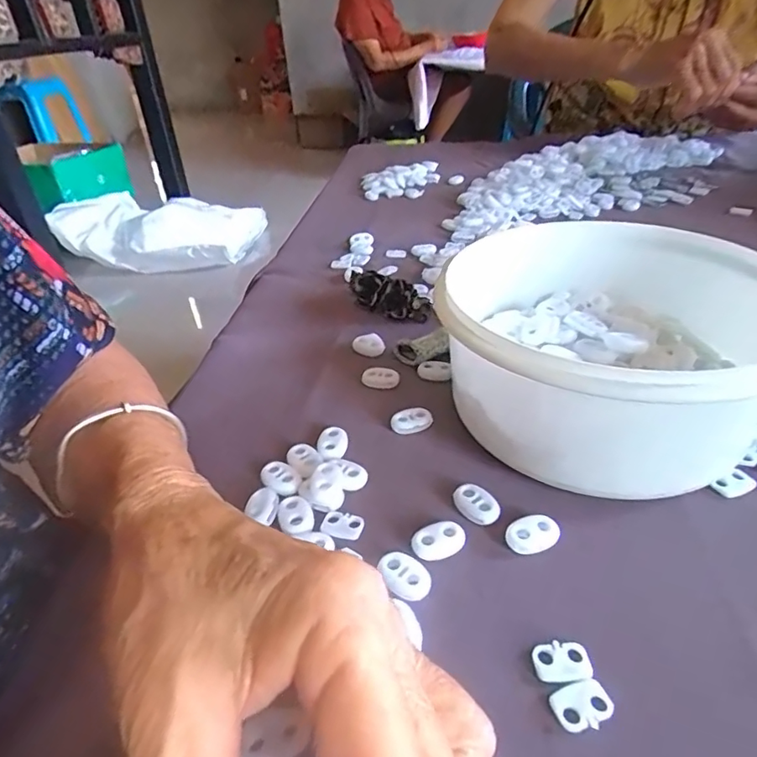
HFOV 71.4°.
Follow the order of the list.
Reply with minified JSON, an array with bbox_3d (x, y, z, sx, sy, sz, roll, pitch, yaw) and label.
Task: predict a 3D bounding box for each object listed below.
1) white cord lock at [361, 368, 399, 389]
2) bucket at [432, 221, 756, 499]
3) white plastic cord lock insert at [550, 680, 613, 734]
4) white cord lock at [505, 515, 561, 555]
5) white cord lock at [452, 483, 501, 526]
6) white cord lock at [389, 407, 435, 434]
[{"bbox_3d":[0.001,0.000,0.319,0.023,0.008,0.009,1,36,7],"label":"white cord lock"},{"bbox_3d":[0.111,-0.012,0.262,0.151,0.076,0.151,-3,35,2],"label":"bucket"},{"bbox_3d":[0.065,0.104,0.168,0.018,0.004,0.013,-13,36,-11],"label":"white plastic cord lock insert"},{"bbox_3d":[0.064,0.066,0.220,0.021,0.007,0.015,-16,37,-16],"label":"white cord lock"},{"bbox_3d":[0.044,0.056,0.236,0.015,0.005,0.022,-25,40,-26],"label":"white cord lock"},{"bbox_3d":[0.018,0.023,0.284,0.022,0.007,0.013,-11,36,-9],"label":"white cord lock"}]

